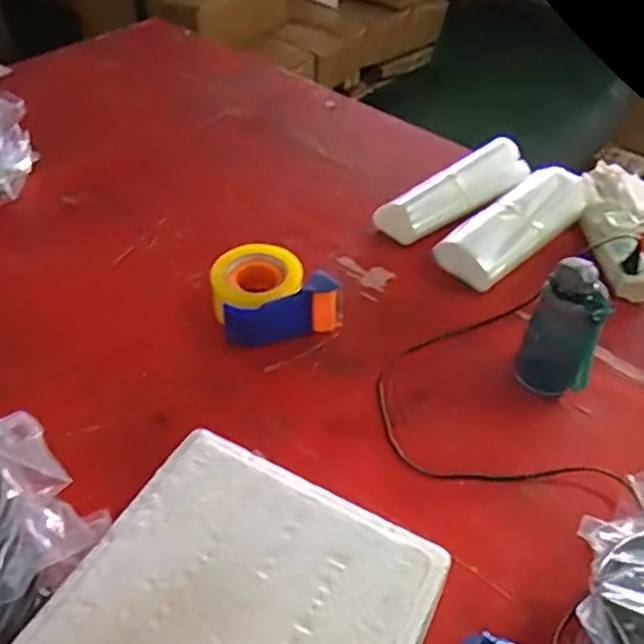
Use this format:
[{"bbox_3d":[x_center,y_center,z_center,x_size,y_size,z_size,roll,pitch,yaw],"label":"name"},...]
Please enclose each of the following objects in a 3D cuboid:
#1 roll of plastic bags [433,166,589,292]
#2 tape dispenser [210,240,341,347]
[{"bbox_3d":[0.284,-0.145,0.976,0.269,0.053,0.107,-34,55,-31],"label":"roll of plastic bags"},{"bbox_3d":[-0.065,-0.041,0.864,0.149,0.064,0.125,-13,47,-15],"label":"tape dispenser"}]

